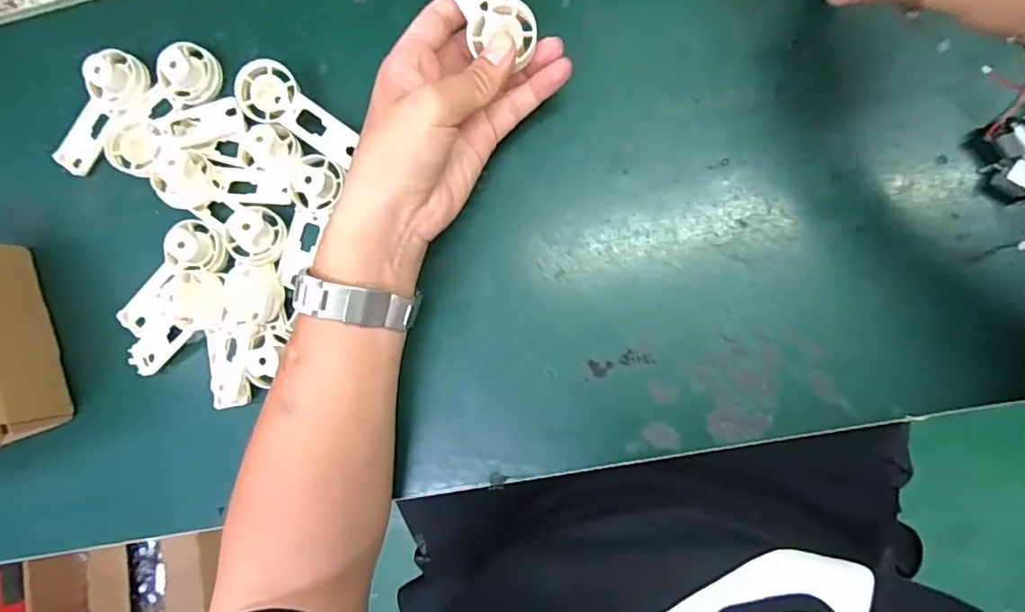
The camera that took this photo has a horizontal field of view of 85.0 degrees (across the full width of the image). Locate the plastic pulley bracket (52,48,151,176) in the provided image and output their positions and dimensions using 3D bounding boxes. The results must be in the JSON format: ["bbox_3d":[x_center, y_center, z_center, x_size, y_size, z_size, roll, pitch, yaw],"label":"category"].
[{"bbox_3d":[-0.298,-0.137,0.395,0.029,0.026,0.093,42,93,6],"label":"plastic pulley bracket"}]

